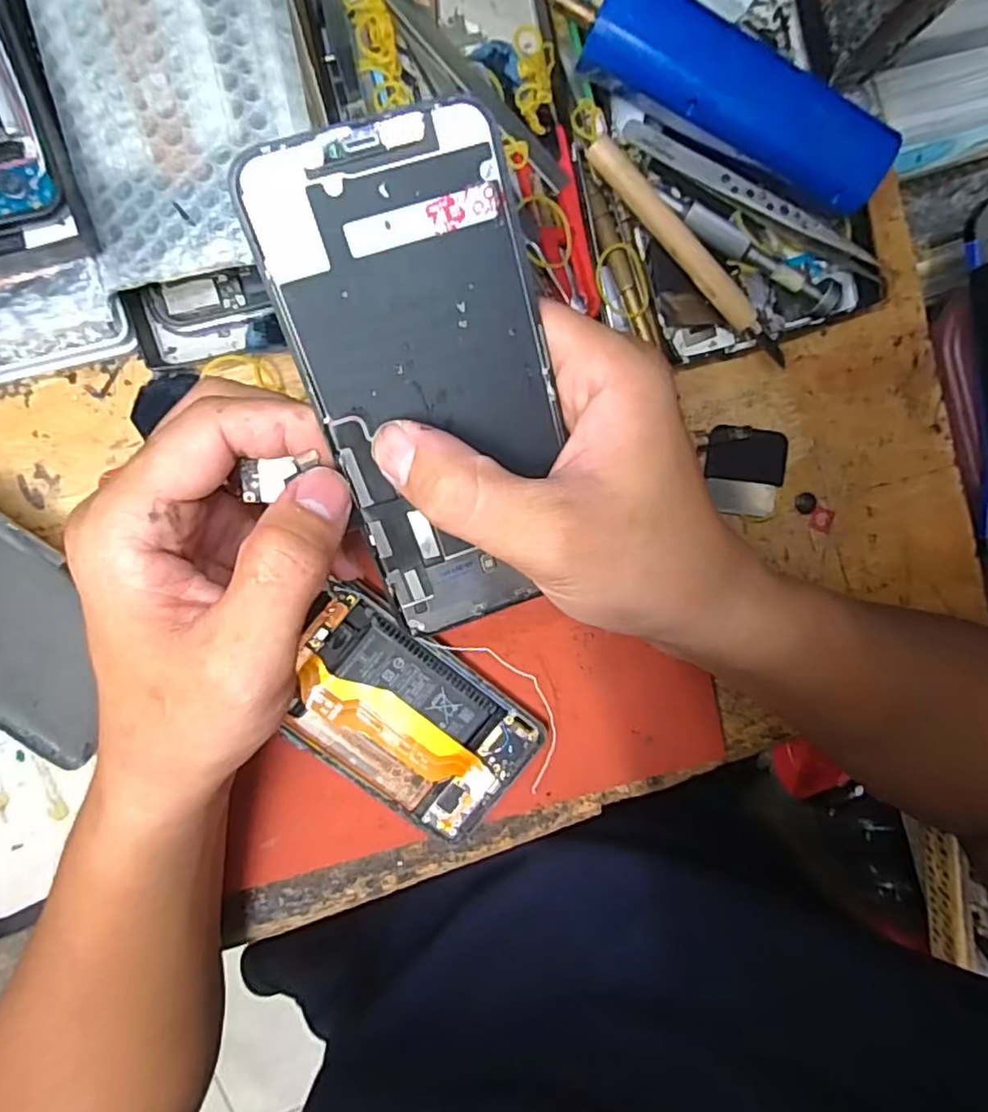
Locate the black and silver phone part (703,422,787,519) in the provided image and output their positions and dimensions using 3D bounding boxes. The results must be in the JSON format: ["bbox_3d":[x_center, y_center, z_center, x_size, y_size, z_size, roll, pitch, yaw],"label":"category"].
[{"bbox_3d":[0.121,-0.040,0.300,0.039,0.005,0.041,5,96,-7],"label":"black and silver phone part"}]

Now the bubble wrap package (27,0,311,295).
[{"bbox_3d":[-0.116,-0.187,0.215,0.088,0.018,0.167,-11,98,-5],"label":"bubble wrap package"}]

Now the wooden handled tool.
[{"bbox_3d":[0.084,-0.127,0.270,0.120,0.015,0.011,43,91,-10],"label":"wooden handled tool"}]

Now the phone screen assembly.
[{"bbox_3d":[-0.016,-0.046,0.186,0.069,0.004,0.141,-18,114,-7],"label":"phone screen assembly"}]

